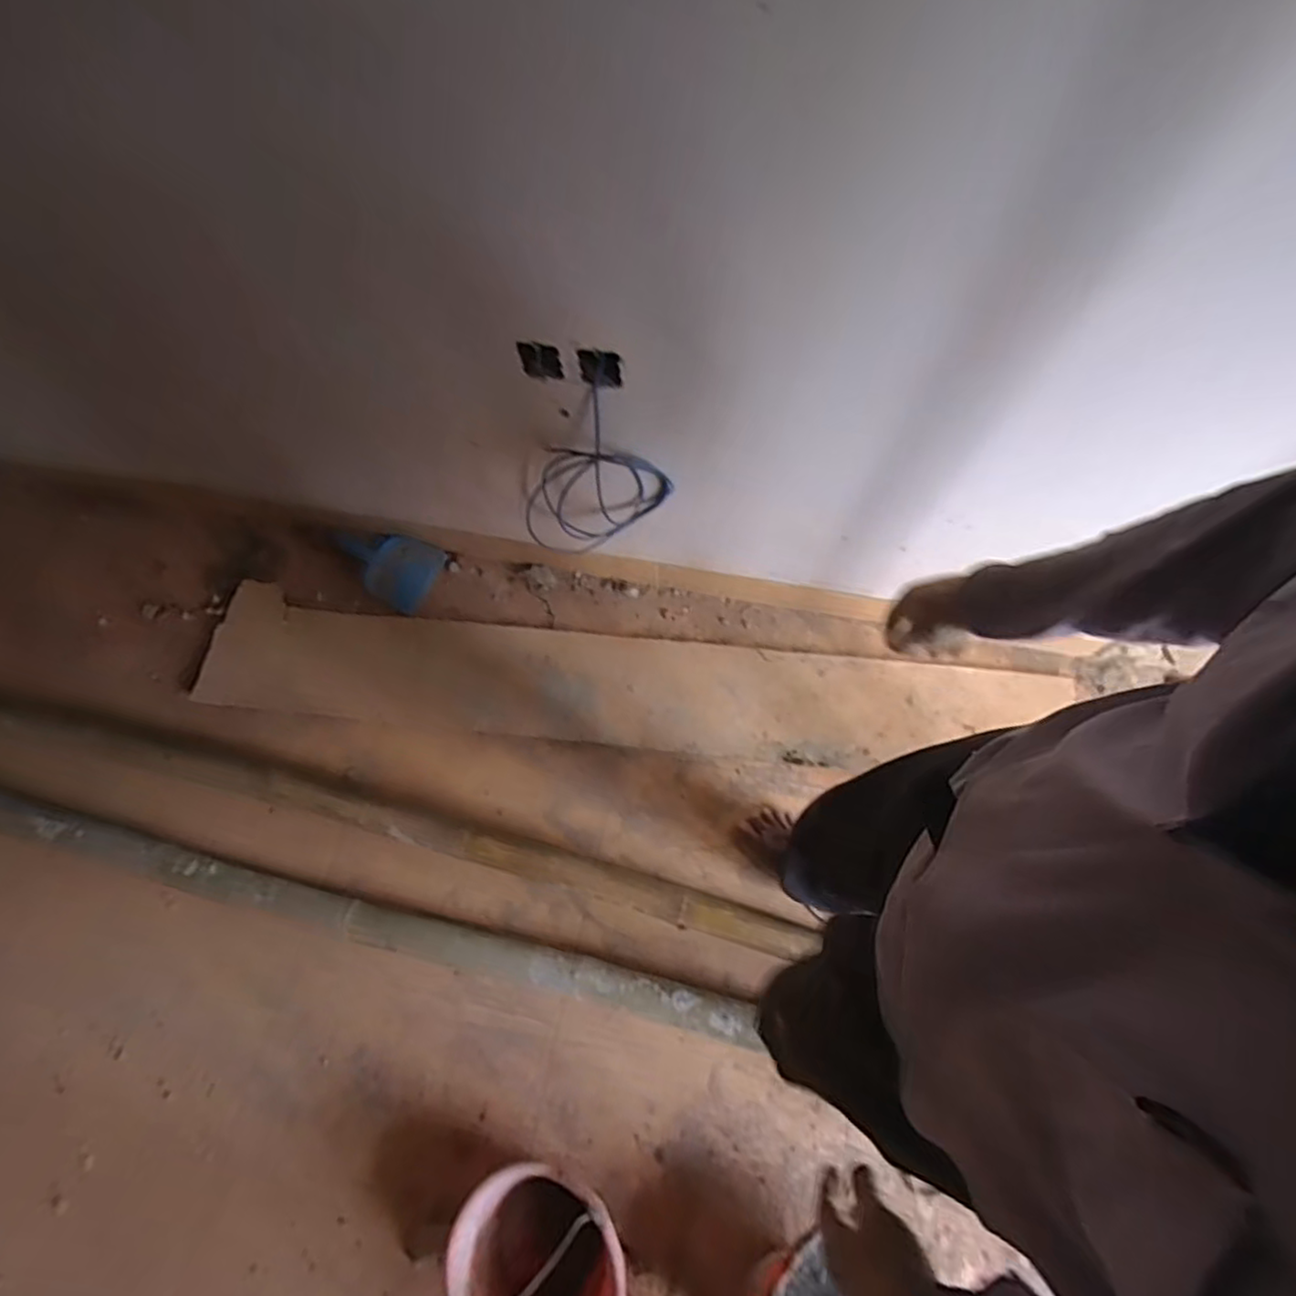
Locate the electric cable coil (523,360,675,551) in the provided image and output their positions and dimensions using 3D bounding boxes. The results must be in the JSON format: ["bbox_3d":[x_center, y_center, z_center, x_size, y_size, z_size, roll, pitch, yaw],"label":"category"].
[{"bbox_3d":[-0.099,-0.282,1.120,0.264,0.424,0.060,0,68,3],"label":"electric cable coil"}]

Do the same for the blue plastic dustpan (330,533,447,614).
[{"bbox_3d":[-0.578,-0.186,1.487,0.221,0.038,0.163,22,70,11],"label":"blue plastic dustpan"}]

